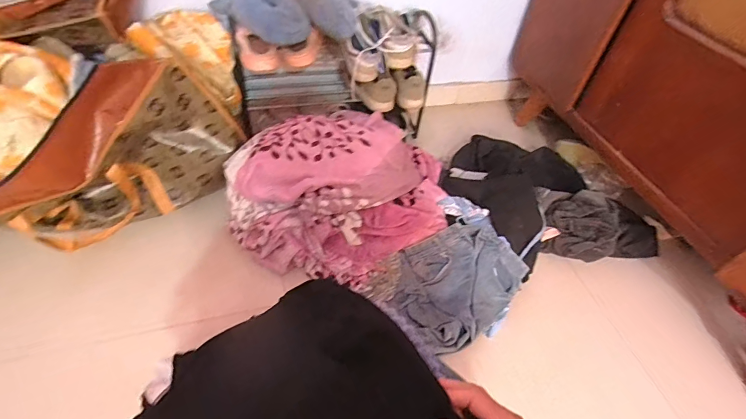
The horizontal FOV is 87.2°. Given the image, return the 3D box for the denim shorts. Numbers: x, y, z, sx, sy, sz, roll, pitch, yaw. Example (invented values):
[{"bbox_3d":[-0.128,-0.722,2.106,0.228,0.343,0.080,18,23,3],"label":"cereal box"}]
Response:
[{"bbox_3d":[0.219,0.174,0.978,0.345,0.090,0.259,-24,56,-25],"label":"denim shorts"}]

